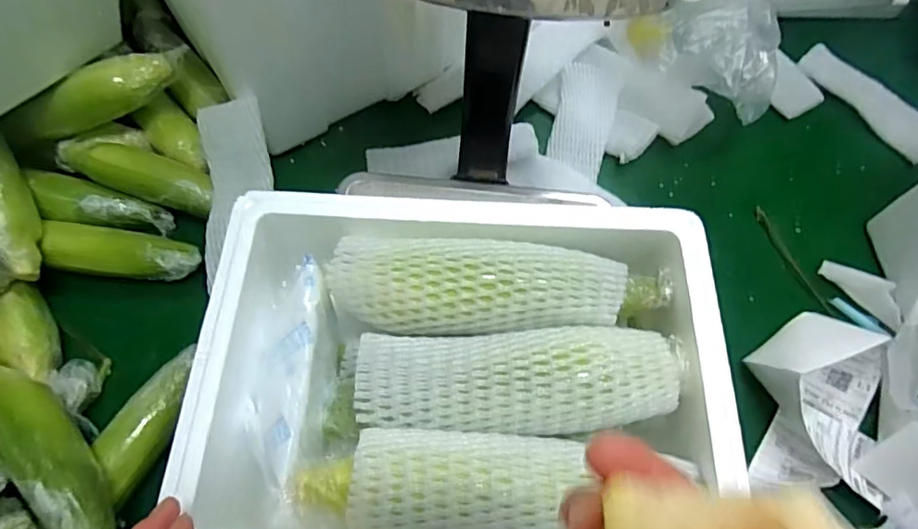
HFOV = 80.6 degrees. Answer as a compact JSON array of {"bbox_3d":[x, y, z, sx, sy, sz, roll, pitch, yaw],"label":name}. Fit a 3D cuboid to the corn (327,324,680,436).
[{"bbox_3d":[0.030,0.080,0.367,0.238,0.057,0.071,-1,65,-3],"label":"corn"}]

